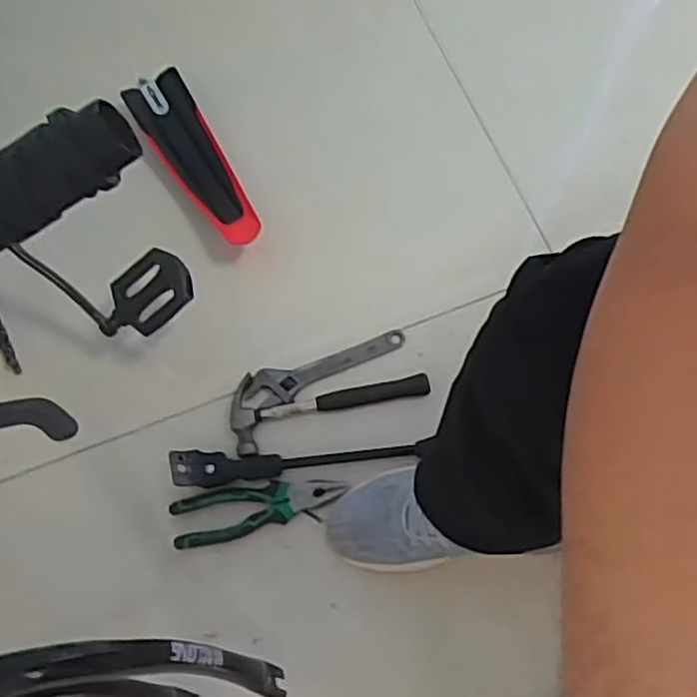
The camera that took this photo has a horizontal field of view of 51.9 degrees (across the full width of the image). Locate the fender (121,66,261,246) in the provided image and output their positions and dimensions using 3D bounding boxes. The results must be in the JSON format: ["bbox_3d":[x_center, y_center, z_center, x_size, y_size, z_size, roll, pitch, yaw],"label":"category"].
[{"bbox_3d":[-0.184,-0.229,0.884,0.078,0.062,0.271,-30,74,-10],"label":"fender"}]

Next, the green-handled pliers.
[{"bbox_3d":[-0.096,0.171,0.768,0.183,0.014,0.051,-11,70,-2],"label":"green-handled pliers"}]

